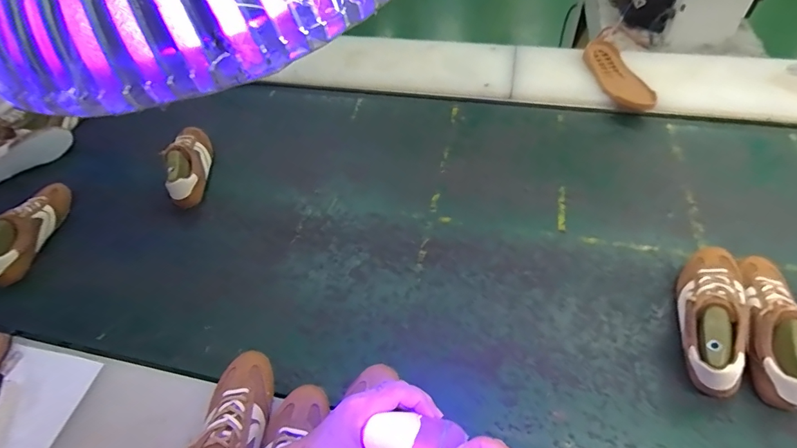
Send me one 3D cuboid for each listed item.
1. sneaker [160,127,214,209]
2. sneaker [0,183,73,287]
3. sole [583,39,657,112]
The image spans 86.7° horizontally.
[{"bbox_3d":[-0.507,-0.159,1.030,0.074,0.112,0.266,-11,51,-4],"label":"sneaker"},{"bbox_3d":[-0.816,-0.002,0.913,0.072,0.086,0.252,-6,51,1],"label":"sneaker"},{"bbox_3d":[0.561,-0.392,1.107,0.105,0.034,0.281,-5,54,-4],"label":"sole"}]

